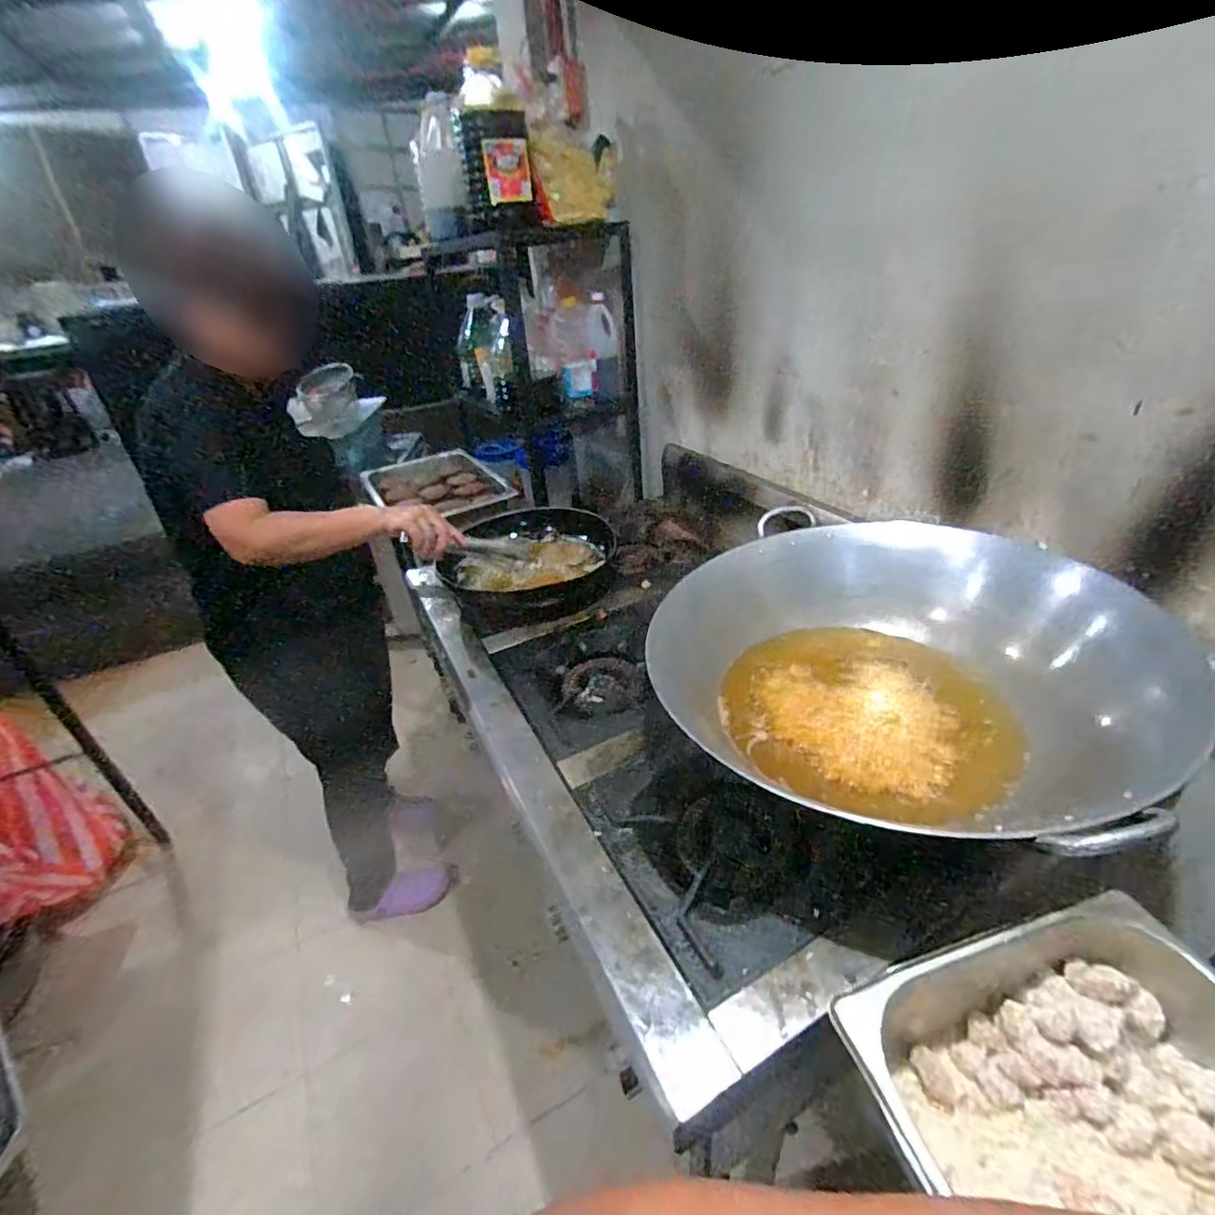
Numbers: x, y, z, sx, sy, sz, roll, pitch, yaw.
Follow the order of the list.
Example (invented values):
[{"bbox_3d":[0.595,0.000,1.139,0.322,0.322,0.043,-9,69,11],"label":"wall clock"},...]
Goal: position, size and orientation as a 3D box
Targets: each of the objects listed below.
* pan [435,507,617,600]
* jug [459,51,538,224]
[{"bbox_3d":[-0.162,-0.107,1.207,0.360,0.091,0.272,1,32,10],"label":"pan"},{"bbox_3d":[-0.236,-0.972,1.205,0.136,0.278,0.118,-8,32,-5],"label":"jug"}]

